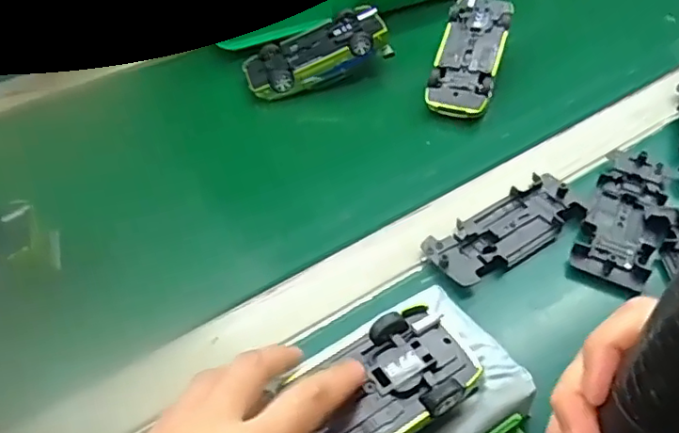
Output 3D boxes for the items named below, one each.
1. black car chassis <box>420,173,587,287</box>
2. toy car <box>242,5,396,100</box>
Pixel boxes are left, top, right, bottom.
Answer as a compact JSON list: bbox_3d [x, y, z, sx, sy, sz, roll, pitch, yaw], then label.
[{"bbox_3d":[0.116,0.008,0.403,0.121,0.012,0.045,-27,52,-22],"label":"black car chassis"},{"bbox_3d":[-0.020,-0.146,0.535,0.131,0.031,0.053,-23,51,0],"label":"toy car"}]

